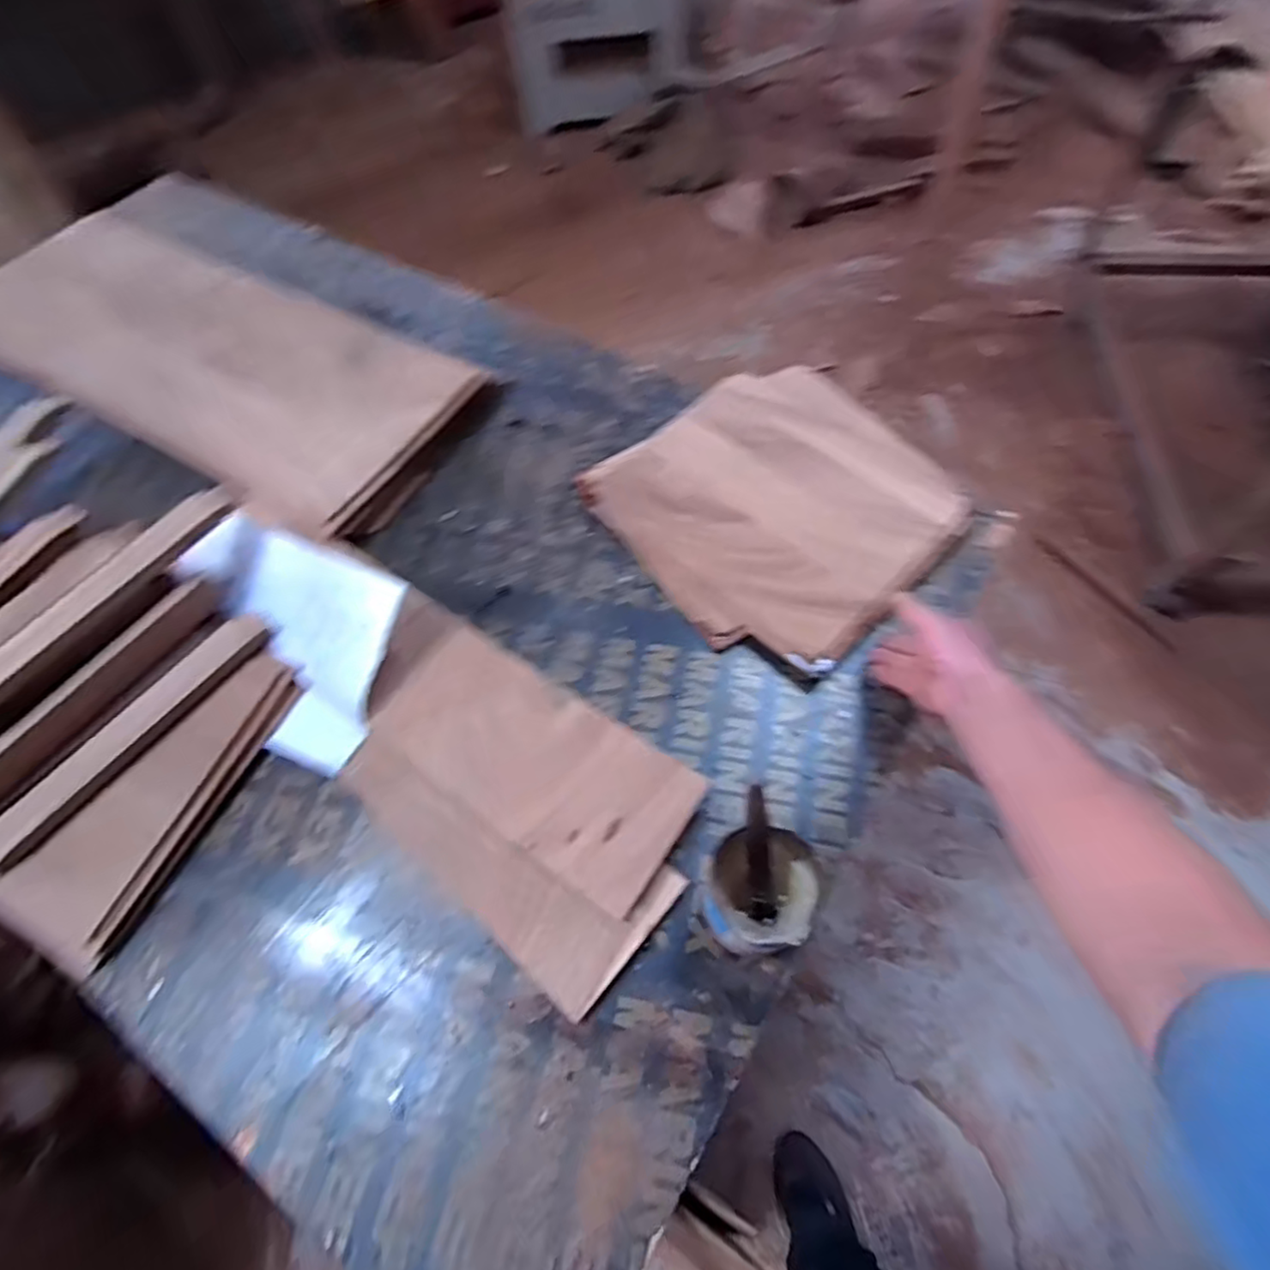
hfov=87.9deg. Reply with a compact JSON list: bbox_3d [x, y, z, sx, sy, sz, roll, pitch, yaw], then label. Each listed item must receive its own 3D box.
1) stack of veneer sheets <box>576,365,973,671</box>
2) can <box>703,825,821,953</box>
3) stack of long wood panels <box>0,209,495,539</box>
[{"bbox_3d":[0.165,-0.154,0.755,0.335,0.032,0.350,-35,67,-13],"label":"stack of veneer sheets"},{"bbox_3d":[0.099,0.204,0.525,0.082,0.105,0.084,-2,60,3],"label":"can"},{"bbox_3d":[-0.620,-0.395,0.933,0.845,0.051,0.306,26,66,17],"label":"stack of long wood panels"}]

